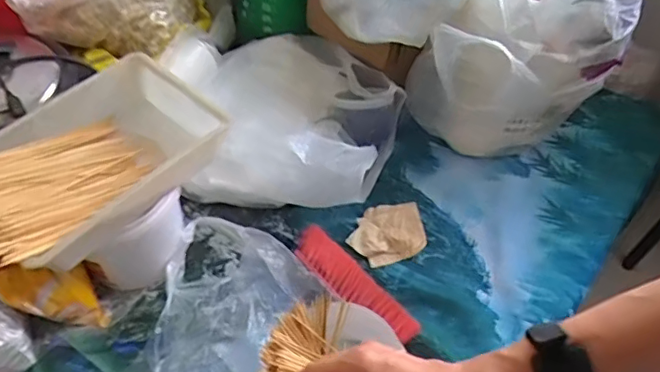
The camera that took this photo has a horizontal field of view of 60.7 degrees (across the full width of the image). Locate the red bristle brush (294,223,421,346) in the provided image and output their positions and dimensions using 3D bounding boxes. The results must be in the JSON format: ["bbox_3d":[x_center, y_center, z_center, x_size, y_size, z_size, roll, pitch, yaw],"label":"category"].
[{"bbox_3d":[0.045,0.166,0.942,0.244,0.050,0.068,37,59,23],"label":"red bristle brush"}]

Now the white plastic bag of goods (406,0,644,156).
[{"bbox_3d":[0.364,-0.235,1.058,0.372,0.323,0.204,-19,56,-16],"label":"white plastic bag of goods"}]

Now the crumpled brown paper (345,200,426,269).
[{"bbox_3d":[0.108,0.081,1.026,0.145,0.027,0.112,-20,56,-17],"label":"crumpled brown paper"}]

